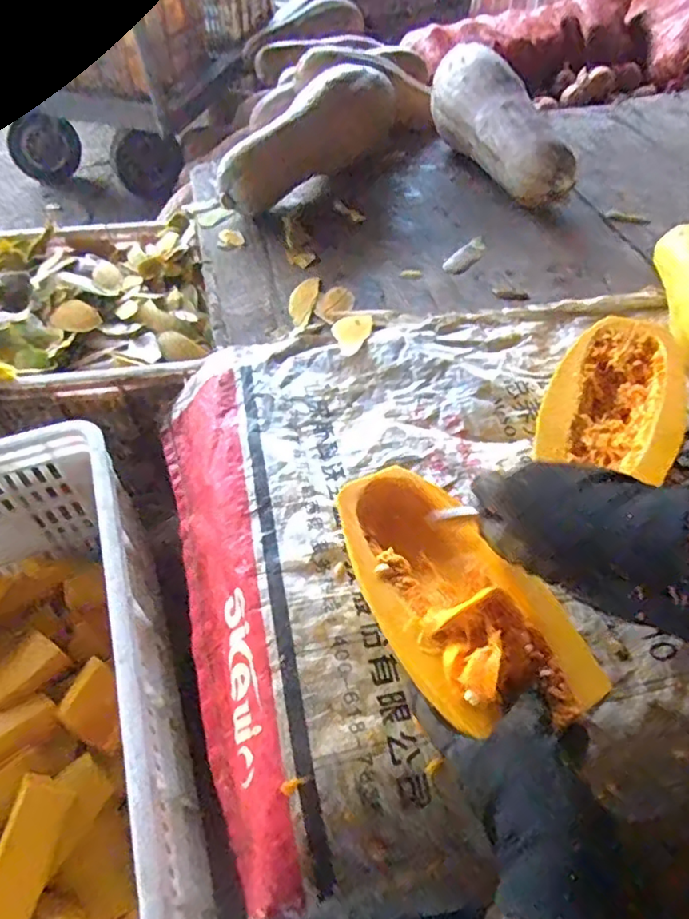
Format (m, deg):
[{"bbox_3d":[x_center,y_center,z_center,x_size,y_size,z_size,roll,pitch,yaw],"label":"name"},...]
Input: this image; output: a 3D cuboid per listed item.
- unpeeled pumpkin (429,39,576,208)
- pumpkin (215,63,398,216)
[{"bbox_3d":[0.235,-0.504,0.894,0.112,0.113,0.361,-18,54,-14],"label":"unpeeled pumpkin"},{"bbox_3d":[-0.044,-0.469,0.876,0.100,0.116,0.338,28,56,20],"label":"pumpkin"}]

